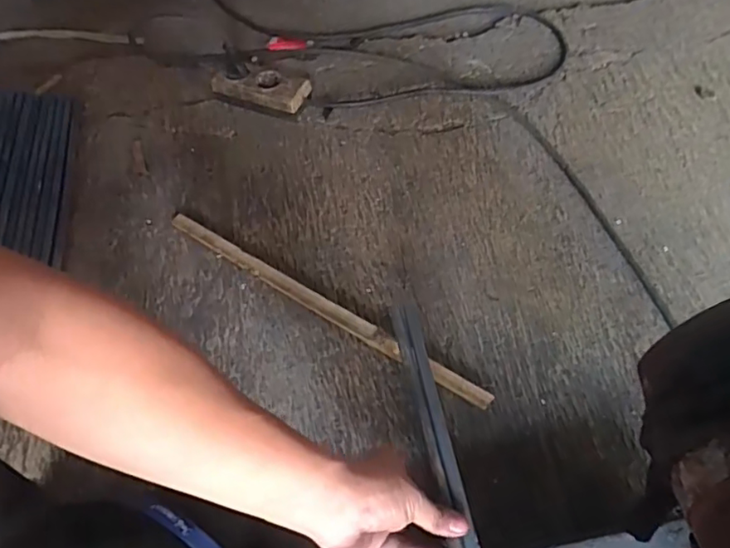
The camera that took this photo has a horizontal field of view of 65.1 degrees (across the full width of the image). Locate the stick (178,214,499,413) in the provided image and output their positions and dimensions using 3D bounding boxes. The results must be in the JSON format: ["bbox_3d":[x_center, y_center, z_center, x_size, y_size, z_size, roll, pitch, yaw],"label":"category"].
[{"bbox_3d":[-0.056,0.033,0.654,0.434,0.015,0.023,28,60,19],"label":"stick"}]

